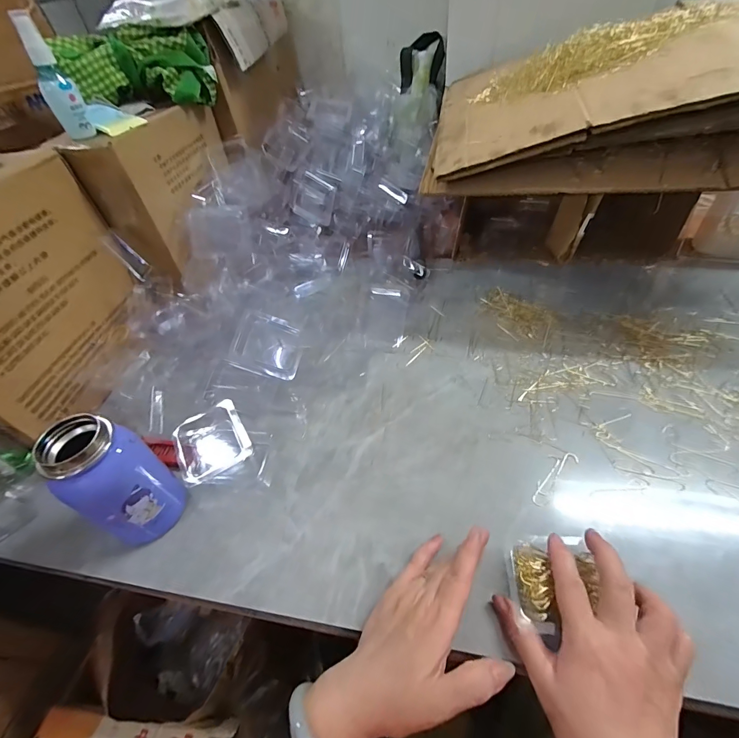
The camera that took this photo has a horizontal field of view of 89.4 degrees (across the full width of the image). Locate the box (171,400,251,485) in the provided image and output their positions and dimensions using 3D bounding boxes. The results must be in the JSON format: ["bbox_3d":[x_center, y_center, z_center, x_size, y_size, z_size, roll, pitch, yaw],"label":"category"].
[{"bbox_3d":[-0.189,0.084,0.441,0.079,0.036,0.079,-25,50,-17],"label":"box"}]

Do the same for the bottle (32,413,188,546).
[{"bbox_3d":[-0.237,0.110,0.356,0.061,0.144,0.073,26,55,27],"label":"bottle"}]

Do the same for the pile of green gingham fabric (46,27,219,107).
[{"bbox_3d":[-0.342,-0.447,0.560,0.202,0.087,0.081,-14,46,-6],"label":"pile of green gingham fabric"}]

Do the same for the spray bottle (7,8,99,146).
[{"bbox_3d":[-0.377,-0.342,0.445,0.036,0.118,0.035,-29,50,-19],"label":"spray bottle"}]

